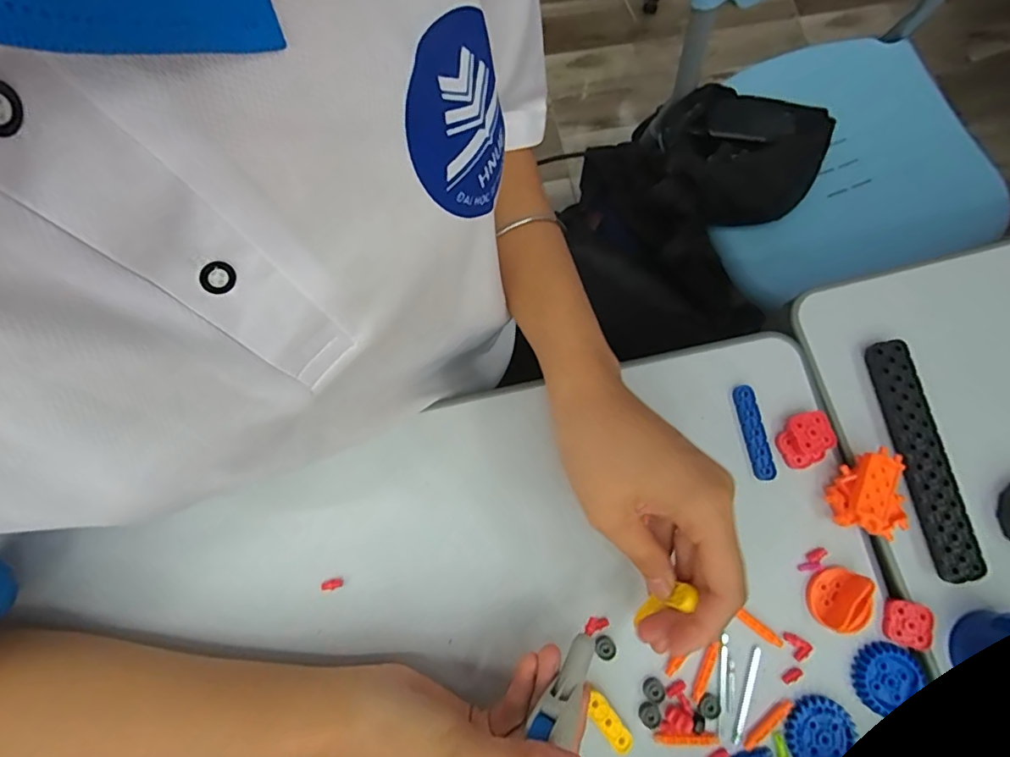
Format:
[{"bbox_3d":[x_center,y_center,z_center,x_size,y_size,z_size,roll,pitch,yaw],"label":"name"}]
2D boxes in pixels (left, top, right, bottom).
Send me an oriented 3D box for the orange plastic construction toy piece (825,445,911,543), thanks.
[{"bbox_3d":[0.226,0.072,0.319,0.040,0.024,0.050,-8,78,-2],"label":"orange plastic construction toy piece"}]

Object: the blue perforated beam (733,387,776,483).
[{"bbox_3d":[0.161,0.035,0.335,0.014,0.007,0.061,-13,78,-3],"label":"blue perforated beam"}]

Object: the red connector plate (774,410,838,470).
[{"bbox_3d":[0.194,0.039,0.333,0.033,0.012,0.031,-25,79,-5],"label":"red connector plate"}]

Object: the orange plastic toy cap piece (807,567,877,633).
[{"bbox_3d":[0.205,0.135,0.313,0.036,0.011,0.035,0,78,0],"label":"orange plastic toy cap piece"}]

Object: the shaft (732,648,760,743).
[{"bbox_3d":[0.144,0.188,0.304,0.006,0.004,0.053,20,78,4],"label":"shaft"}]

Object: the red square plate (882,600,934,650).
[{"bbox_3d":[0.245,0.149,0.312,0.027,0.005,0.026,11,78,2],"label":"red square plate"}]

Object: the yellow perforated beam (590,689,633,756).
[{"bbox_3d":[0.060,0.198,0.296,0.013,0.004,0.036,-35,80,-7],"label":"yellow perforated beam"}]

